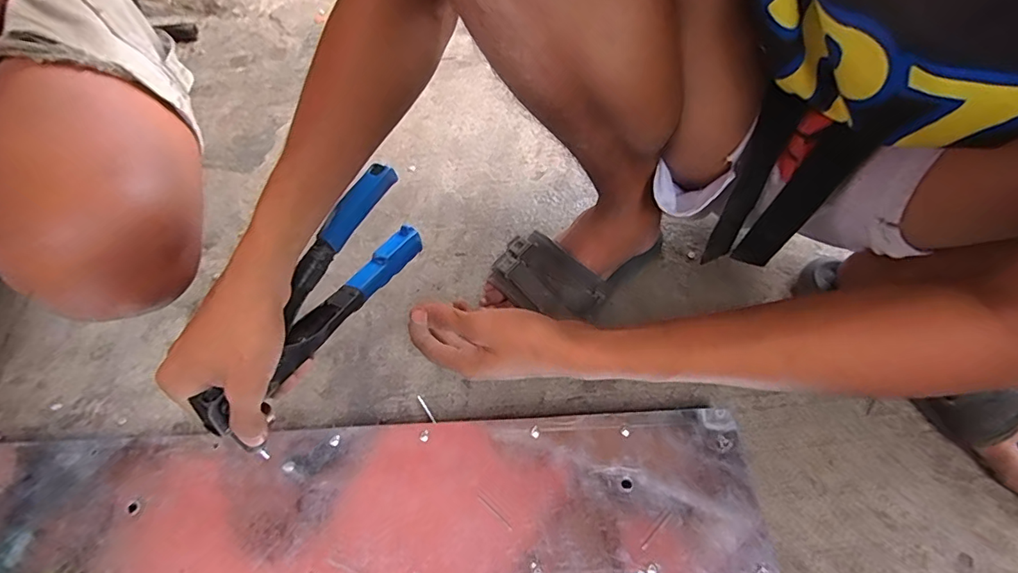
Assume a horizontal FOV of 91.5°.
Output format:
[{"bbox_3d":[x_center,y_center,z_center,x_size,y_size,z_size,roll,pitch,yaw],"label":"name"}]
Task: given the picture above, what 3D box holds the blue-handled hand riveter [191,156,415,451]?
[{"bbox_3d":[-0.150,0.015,0.401,0.027,0.097,0.233,24,68,16],"label":"blue-handled hand riveter"}]

